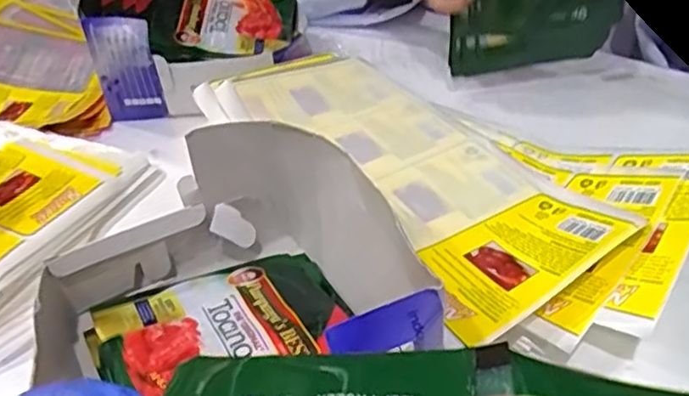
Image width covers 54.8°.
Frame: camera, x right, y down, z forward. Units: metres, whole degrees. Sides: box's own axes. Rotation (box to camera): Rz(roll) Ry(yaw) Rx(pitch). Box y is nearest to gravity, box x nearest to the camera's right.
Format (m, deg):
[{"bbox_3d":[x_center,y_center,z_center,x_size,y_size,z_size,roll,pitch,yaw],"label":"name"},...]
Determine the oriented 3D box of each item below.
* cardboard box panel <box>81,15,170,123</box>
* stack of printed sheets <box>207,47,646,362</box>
[{"bbox_3d":[-0.209,-0.121,0.636,0.060,0.104,0.020,1,41,4],"label":"cardboard box panel"},{"bbox_3d":[0.039,-0.039,0.524,0.149,0.024,0.362,-22,43,-25],"label":"stack of printed sheets"}]

